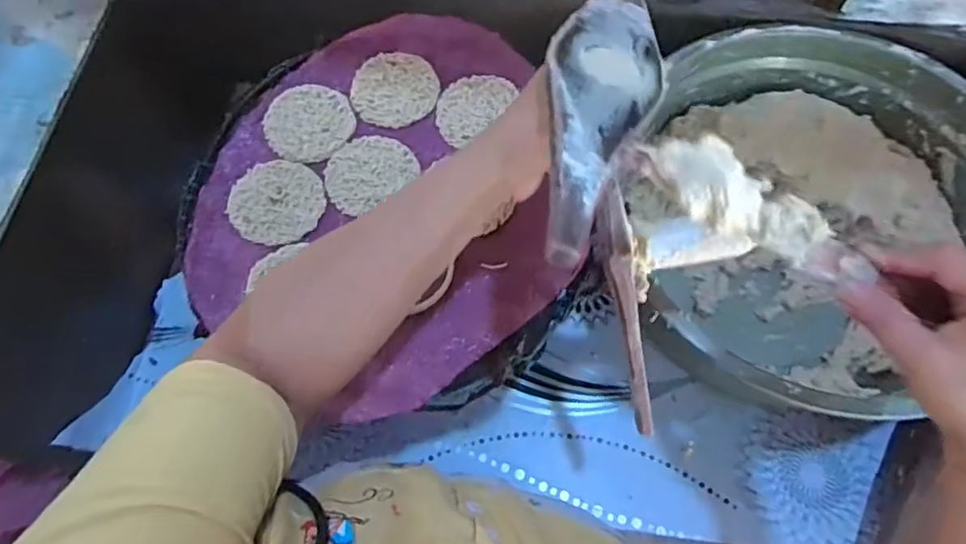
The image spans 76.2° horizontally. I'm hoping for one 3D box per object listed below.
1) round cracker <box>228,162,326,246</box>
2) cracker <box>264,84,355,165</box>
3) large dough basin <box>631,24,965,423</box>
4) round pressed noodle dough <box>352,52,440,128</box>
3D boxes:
[{"bbox_3d":[-0.178,-0.062,0.530,0.080,0.004,0.078,0,67,1],"label":"round cracker"},{"bbox_3d":[-0.160,-0.138,0.562,0.075,0.005,0.080,0,67,1],"label":"cracker"},{"bbox_3d":[0.348,-0.039,0.655,0.377,0.168,0.407,0,67,1],"label":"large dough basin"},{"bbox_3d":[-0.082,-0.171,0.573,0.077,0.004,0.080,0,67,1],"label":"round pressed noodle dough"}]

